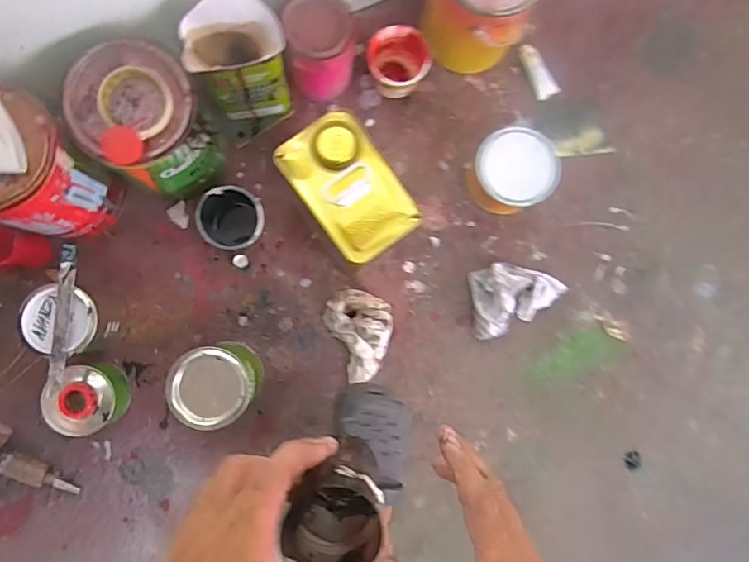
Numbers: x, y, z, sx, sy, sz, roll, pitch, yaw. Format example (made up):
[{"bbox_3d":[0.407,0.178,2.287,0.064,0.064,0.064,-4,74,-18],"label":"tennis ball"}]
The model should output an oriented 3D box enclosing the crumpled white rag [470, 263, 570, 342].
[{"bbox_3d":[0.245,0.029,0.828,0.162,0.035,0.120,-5,87,-4],"label":"crumpled white rag"}]

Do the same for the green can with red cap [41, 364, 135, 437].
[{"bbox_3d":[-0.428,0.176,0.743,0.091,0.070,0.096,0,86,-4],"label":"green can with red cap"}]

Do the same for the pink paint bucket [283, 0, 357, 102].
[{"bbox_3d":[-0.083,-0.363,0.780,0.097,0.152,0.105,0,86,-4],"label":"pink paint bucket"}]

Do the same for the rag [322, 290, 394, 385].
[{"bbox_3d":[-0.029,0.091,0.798,0.112,0.038,0.154,7,86,-4],"label":"rag"}]

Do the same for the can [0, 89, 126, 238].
[{"bbox_3d":[-0.473,-0.145,0.701,0.163,0.198,0.145,-35,89,-5],"label":"can"}]

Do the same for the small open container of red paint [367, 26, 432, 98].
[{"bbox_3d":[0.038,-0.356,0.824,0.098,0.082,0.097,2,86,-4],"label":"small open container of red paint"}]

